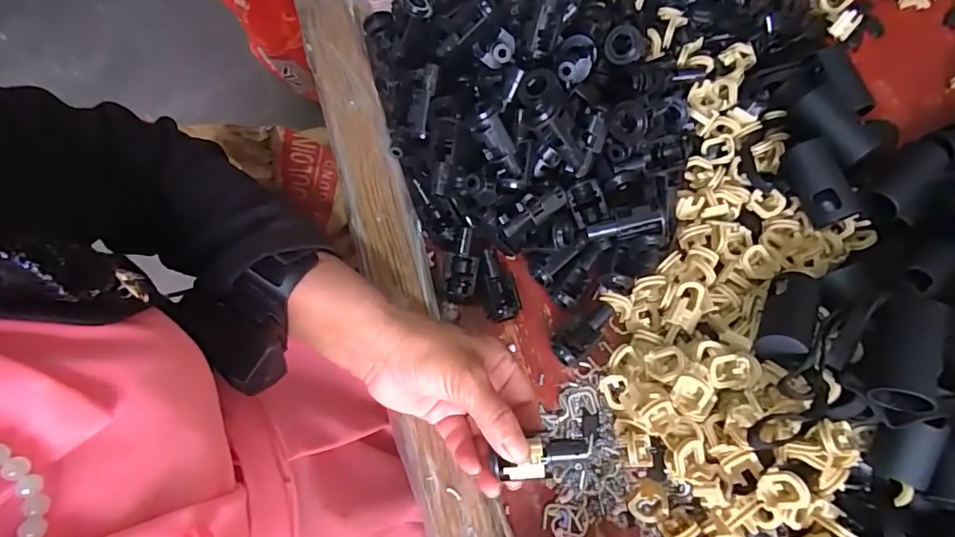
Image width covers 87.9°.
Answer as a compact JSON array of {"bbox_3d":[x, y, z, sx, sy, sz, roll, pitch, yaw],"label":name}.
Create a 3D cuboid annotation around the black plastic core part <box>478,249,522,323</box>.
[{"bbox_3d":[0.015,0.012,0.368,0.028,0.022,0.052,-14,74,-4],"label":"black plastic core part"}]

